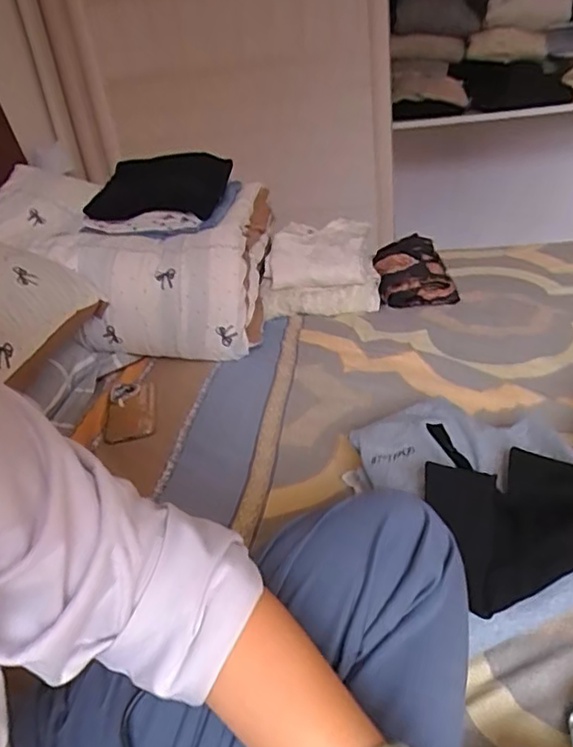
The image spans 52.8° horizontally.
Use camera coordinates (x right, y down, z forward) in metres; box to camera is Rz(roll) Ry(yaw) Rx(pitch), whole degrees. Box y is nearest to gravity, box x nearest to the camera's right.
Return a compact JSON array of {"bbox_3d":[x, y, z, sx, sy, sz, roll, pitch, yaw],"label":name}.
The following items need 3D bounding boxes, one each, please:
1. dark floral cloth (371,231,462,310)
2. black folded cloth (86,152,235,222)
[{"bbox_3d":[0.259,-0.211,1.187,0.146,0.064,0.238,-4,30,7],"label":"dark floral cloth"},{"bbox_3d":[-0.256,-0.368,1.153,0.268,0.041,0.204,2,48,6],"label":"black folded cloth"}]

